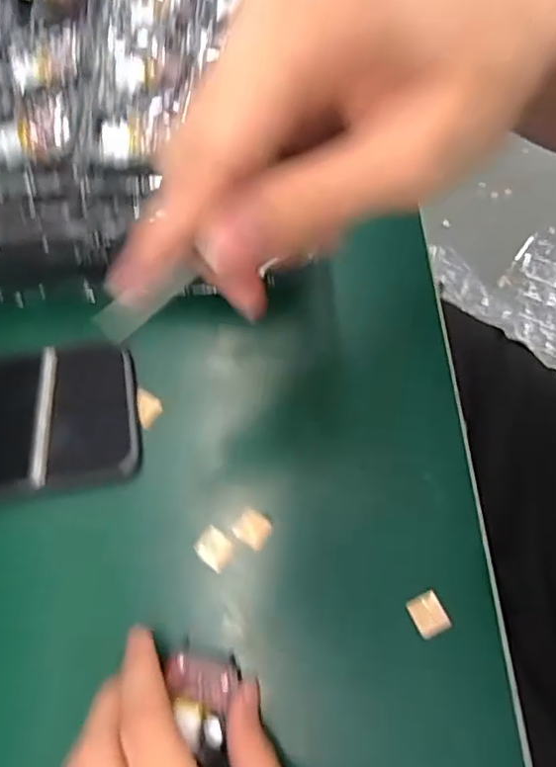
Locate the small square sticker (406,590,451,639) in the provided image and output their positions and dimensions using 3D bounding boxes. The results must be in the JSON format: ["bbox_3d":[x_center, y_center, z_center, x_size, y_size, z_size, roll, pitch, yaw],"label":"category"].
[{"bbox_3d":[0.073,0.113,0.272,0.015,0.004,0.018,-22,70,-9],"label":"small square sticker"}]

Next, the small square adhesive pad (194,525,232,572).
[{"bbox_3d":[-0.032,0.083,0.282,0.017,0.004,0.016,35,72,13],"label":"small square adhesive pad"}]

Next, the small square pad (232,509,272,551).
[{"bbox_3d":[-0.013,0.075,0.288,0.017,0.004,0.016,32,72,12],"label":"small square pad"}]

